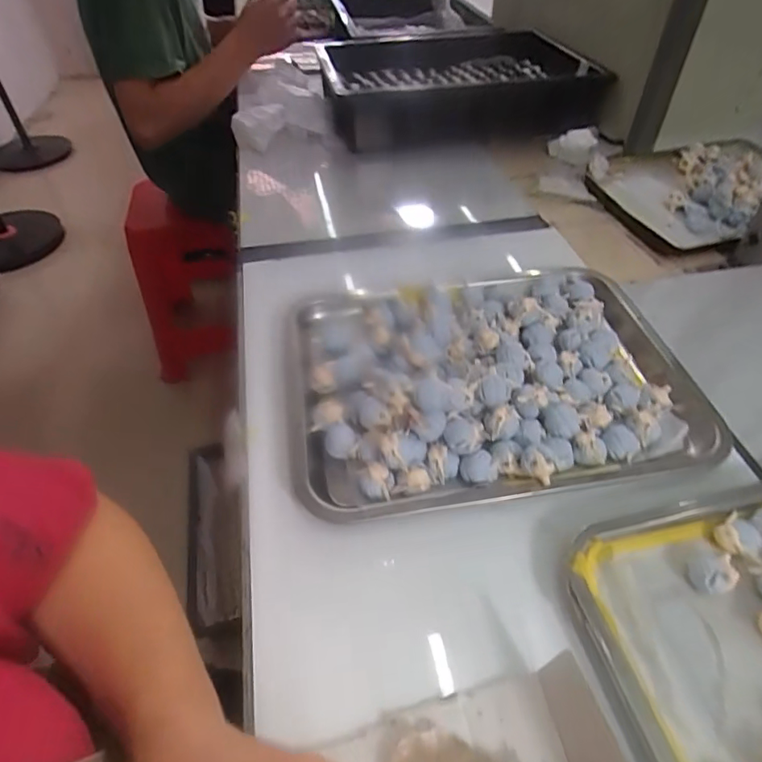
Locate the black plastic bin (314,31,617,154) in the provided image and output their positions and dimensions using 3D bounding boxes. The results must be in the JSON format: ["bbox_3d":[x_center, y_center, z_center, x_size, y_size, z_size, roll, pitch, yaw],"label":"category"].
[{"bbox_3d":[0.136,-0.536,0.905,0.425,0.083,0.321,-6,47,-5],"label":"black plastic bin"}]

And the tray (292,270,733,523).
[{"bbox_3d":[0.100,-0.019,0.451,0.361,0.059,0.255,-8,47,-7],"label":"tray"}]

